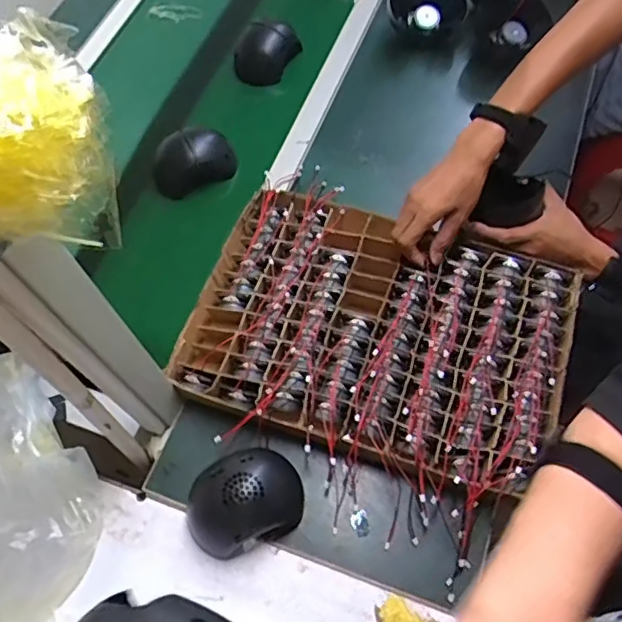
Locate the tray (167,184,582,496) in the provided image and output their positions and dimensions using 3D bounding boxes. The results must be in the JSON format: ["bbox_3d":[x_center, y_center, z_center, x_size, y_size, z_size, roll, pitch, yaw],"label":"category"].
[{"bbox_3d":[0.081,0.027,0.743,0.450,0.060,0.329,16,66,12],"label":"tray"}]

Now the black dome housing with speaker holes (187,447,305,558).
[{"bbox_3d":[-0.077,0.209,0.651,0.131,0.065,0.098,-21,64,-6],"label":"black dome housing with speaker holes"}]

